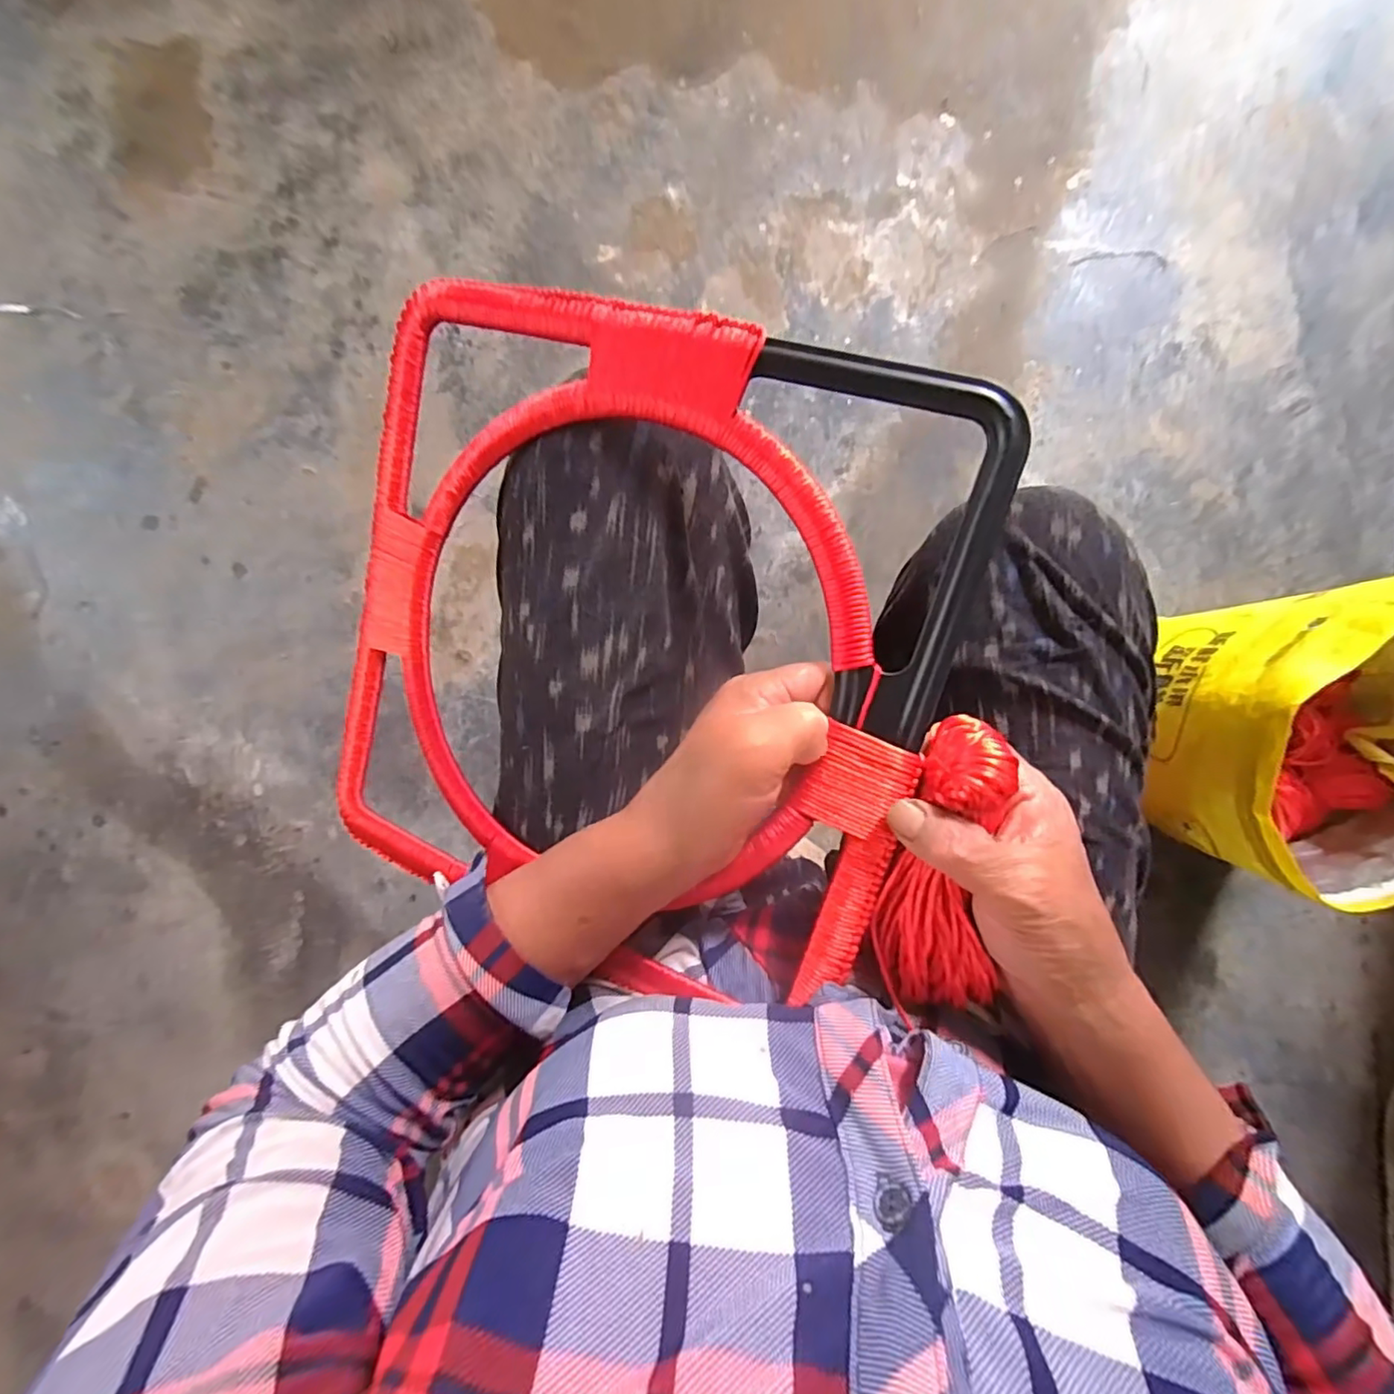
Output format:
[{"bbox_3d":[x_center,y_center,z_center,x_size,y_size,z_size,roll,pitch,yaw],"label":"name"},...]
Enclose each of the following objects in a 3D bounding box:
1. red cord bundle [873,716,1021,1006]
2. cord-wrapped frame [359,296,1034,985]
[{"bbox_3d":[0.114,0.078,0.268,0.052,0.029,0.131,5,100,4],"label":"red cord bundle"},{"bbox_3d":[-0.047,-0.024,0.311,0.323,0.018,0.328,18,101,15],"label":"cord-wrapped frame"}]

